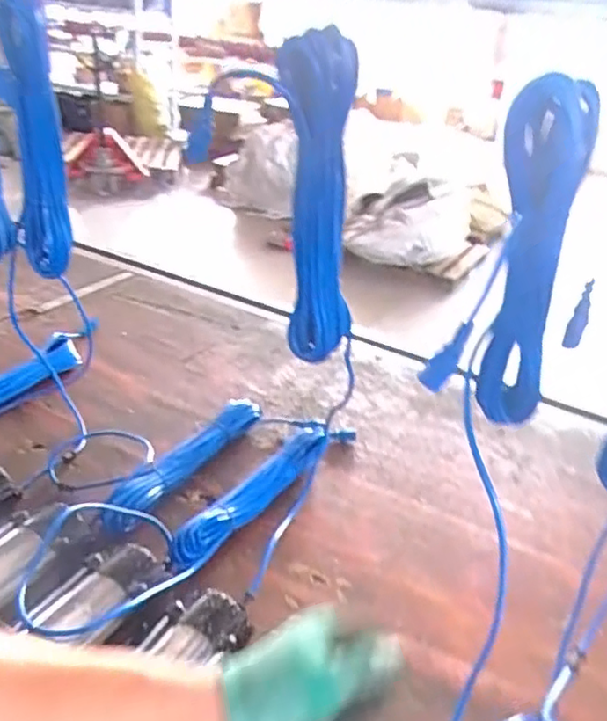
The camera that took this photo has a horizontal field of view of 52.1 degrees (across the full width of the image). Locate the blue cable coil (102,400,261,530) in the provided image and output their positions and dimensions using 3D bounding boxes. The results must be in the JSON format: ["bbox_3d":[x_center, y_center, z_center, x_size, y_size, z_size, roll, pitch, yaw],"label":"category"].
[{"bbox_3d":[-0.194,0.165,1.026,0.080,0.056,0.377,20,33,22],"label":"blue cable coil"}]

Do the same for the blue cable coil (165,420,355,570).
[{"bbox_3d":[-0.056,0.198,0.995,0.058,0.048,0.437,23,34,26],"label":"blue cable coil"}]

